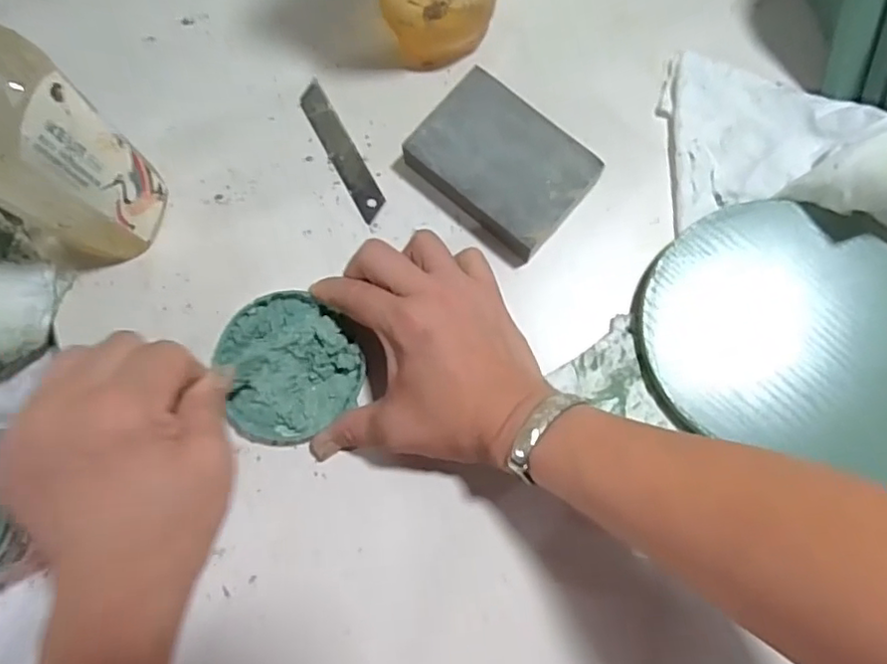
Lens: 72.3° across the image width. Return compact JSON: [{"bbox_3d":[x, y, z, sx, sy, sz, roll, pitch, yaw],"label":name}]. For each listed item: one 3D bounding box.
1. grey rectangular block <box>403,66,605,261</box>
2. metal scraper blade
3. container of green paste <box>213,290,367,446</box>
[{"bbox_3d":[0.034,-0.098,0.362,0.100,0.024,0.075,41,82,7],"label":"grey rectangular block"},{"bbox_3d":[-0.064,-0.114,0.377,0.016,0.004,0.097,-28,80,-5],"label":"metal scraper blade"},{"bbox_3d":[-0.089,0.019,0.342,0.077,0.017,0.079,0,79,0],"label":"container of green paste"}]

